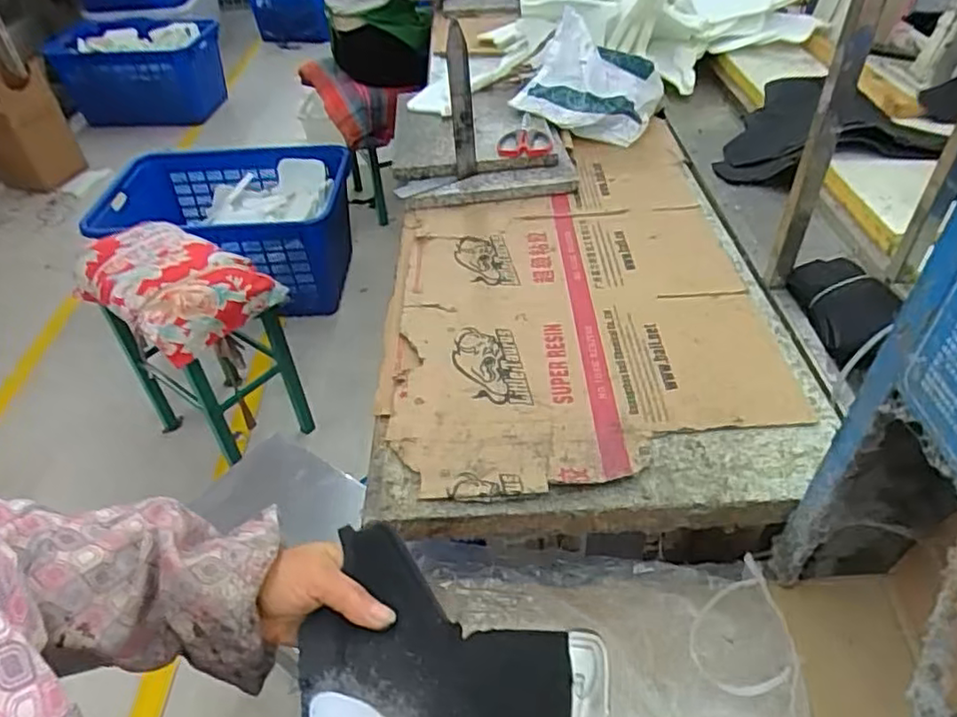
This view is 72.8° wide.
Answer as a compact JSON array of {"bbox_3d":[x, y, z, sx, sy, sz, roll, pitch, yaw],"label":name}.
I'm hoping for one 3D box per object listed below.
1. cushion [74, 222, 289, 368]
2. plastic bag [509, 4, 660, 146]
[{"bbox_3d":[-0.677,-0.167,1.430,0.437,0.123,0.269,27,51,28],"label":"cushion"},{"bbox_3d":[0.234,-0.586,1.354,0.275,0.144,0.274,11,45,15],"label":"plastic bag"}]

